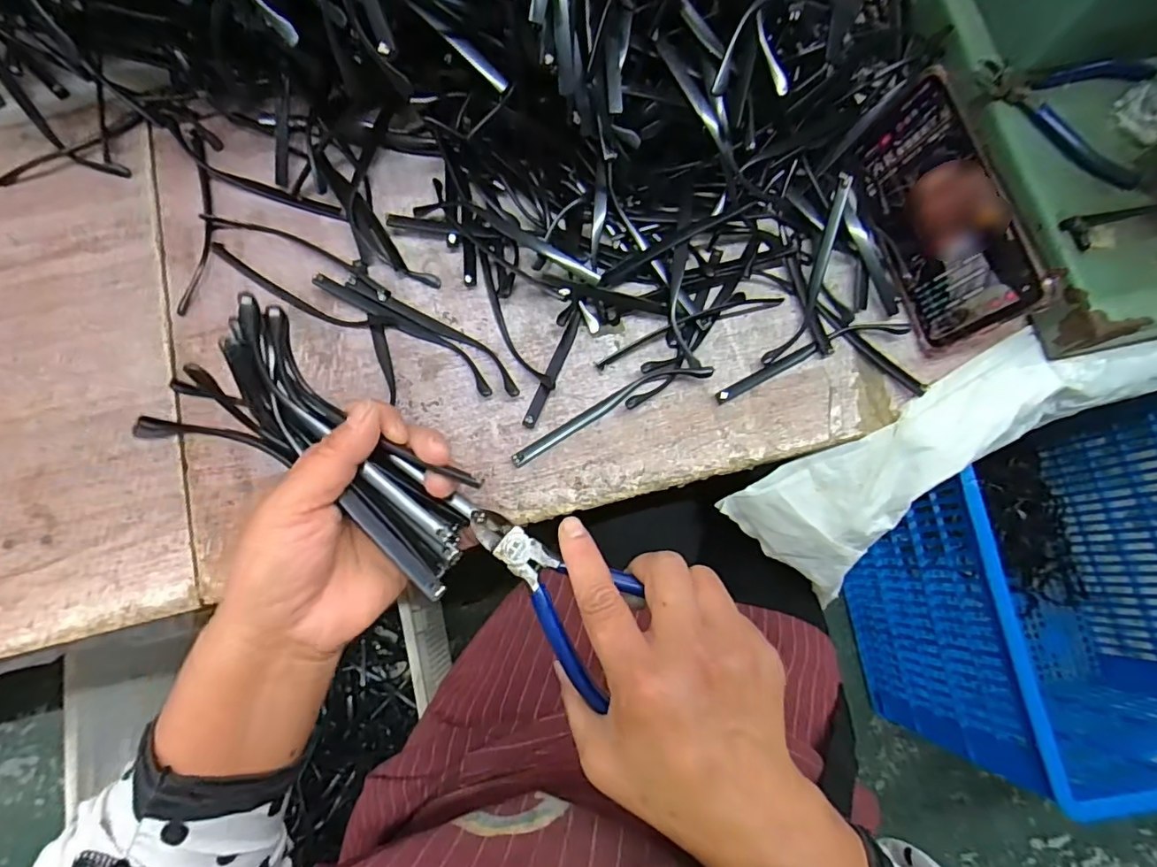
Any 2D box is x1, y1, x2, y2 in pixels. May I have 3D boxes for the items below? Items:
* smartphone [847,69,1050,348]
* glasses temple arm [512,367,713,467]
[{"bbox_3d":[0.228,-0.141,0.354,0.007,0.074,0.160,-11,78,-26],"label":"smartphone"},{"bbox_3d":[0.019,-0.017,0.354,0.136,0.015,0.020,-25,78,-7],"label":"glasses temple arm"}]

